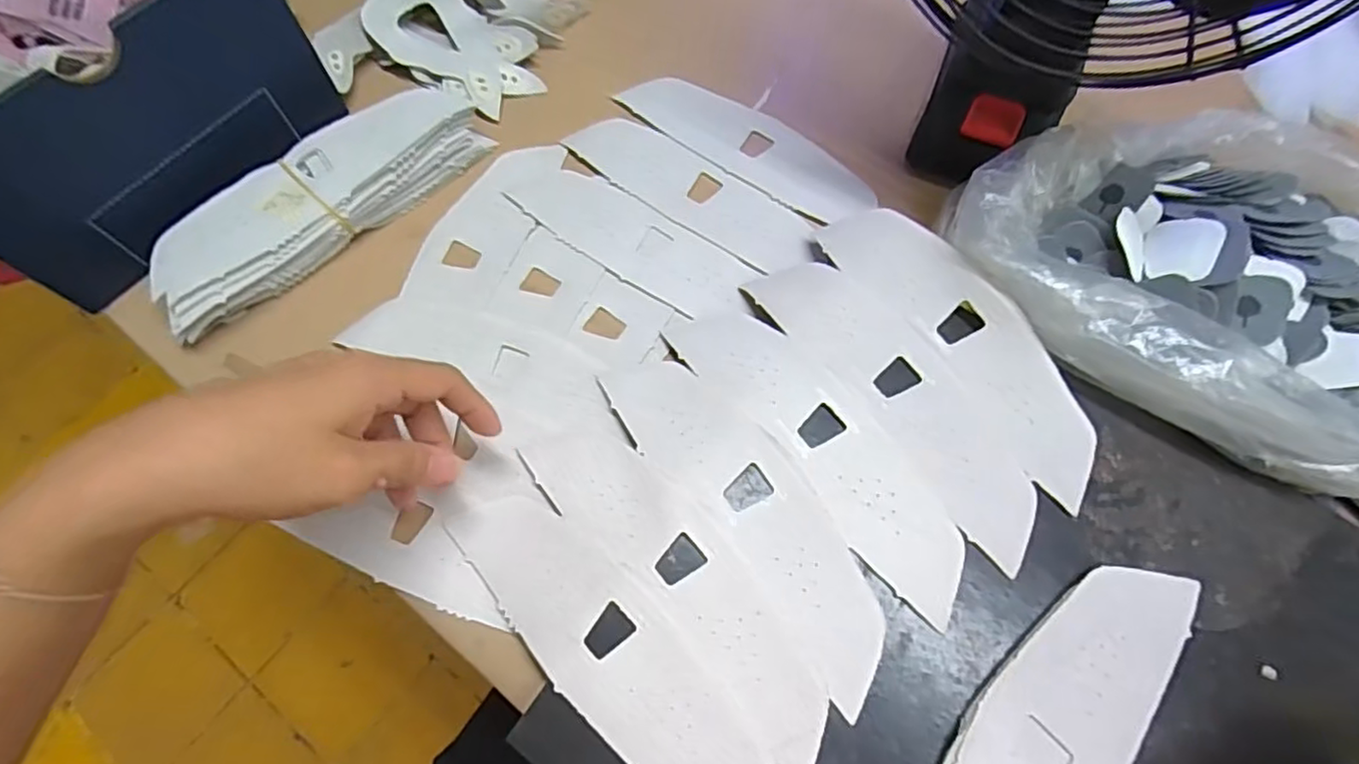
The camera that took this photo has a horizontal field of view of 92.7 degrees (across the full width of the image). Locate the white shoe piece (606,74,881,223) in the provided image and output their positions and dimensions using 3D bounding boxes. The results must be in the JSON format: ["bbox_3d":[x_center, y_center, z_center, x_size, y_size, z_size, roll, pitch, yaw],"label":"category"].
[{"bbox_3d":[0.046,-0.161,0.431,0.179,0.006,0.056,36,69,17],"label":"white shoe piece"}]

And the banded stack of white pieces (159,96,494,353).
[{"bbox_3d":[-0.219,-0.114,0.397,0.207,0.034,0.061,-43,73,-15],"label":"banded stack of white pieces"}]

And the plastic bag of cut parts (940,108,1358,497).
[{"bbox_3d":[0.298,-0.061,0.337,0.271,0.056,0.205,36,73,14],"label":"plastic bag of cut parts"}]

